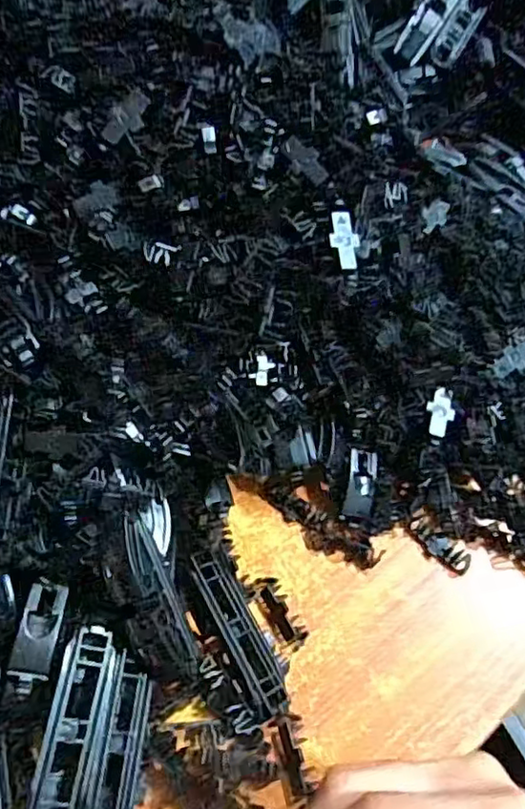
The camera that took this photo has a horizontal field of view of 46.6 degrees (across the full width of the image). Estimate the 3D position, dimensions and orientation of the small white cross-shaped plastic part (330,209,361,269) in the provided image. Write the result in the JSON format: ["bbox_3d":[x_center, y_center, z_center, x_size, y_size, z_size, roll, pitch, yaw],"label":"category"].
[{"bbox_3d":[0.037,-0.074,0.274,0.013,0.004,0.027,-7,82,-9],"label":"small white cross-shaped plastic part"}]

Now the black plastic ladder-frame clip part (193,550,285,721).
[{"bbox_3d":[-0.011,0.099,0.268,0.018,0.015,0.072,-24,62,-18],"label":"black plastic ladder-frame clip part"}]

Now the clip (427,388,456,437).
[{"bbox_3d":[0.089,0.004,0.303,0.014,0.004,0.025,13,69,5],"label":"clip"}]

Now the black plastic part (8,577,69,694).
[{"bbox_3d":[-0.091,0.093,0.247,0.015,0.009,0.042,6,57,0],"label":"black plastic part"}]

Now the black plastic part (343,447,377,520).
[{"bbox_3d":[0.050,0.040,0.309,0.015,0.007,0.034,8,81,1],"label":"black plastic part"}]

